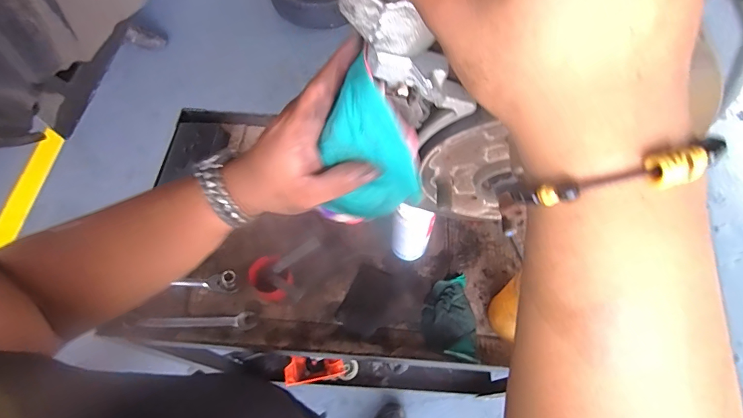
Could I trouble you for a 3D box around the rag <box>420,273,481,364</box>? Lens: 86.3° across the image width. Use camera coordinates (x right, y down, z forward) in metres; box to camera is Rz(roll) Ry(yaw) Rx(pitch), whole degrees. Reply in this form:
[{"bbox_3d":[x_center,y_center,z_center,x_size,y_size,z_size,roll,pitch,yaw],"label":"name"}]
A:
[{"bbox_3d":[0.122,0.175,0.633,0.078,0.040,0.127,-4,63,-3],"label":"rag"}]

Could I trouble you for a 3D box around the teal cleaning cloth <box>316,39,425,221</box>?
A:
[{"bbox_3d":[0.000,-0.038,0.285,0.075,0.155,0.033,18,59,10],"label":"teal cleaning cloth"}]

